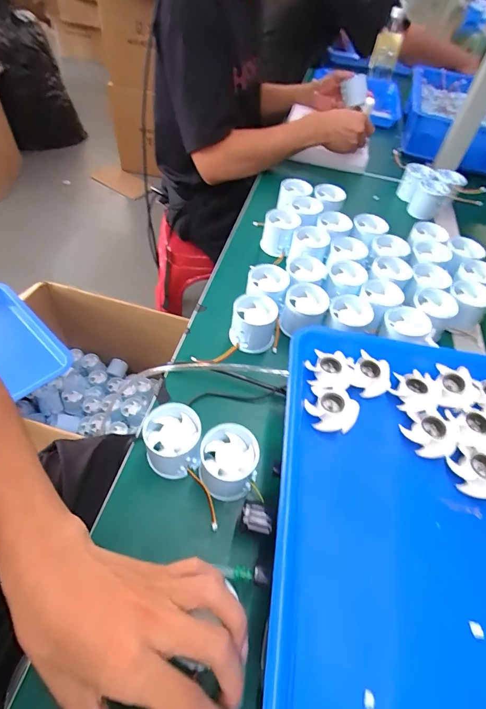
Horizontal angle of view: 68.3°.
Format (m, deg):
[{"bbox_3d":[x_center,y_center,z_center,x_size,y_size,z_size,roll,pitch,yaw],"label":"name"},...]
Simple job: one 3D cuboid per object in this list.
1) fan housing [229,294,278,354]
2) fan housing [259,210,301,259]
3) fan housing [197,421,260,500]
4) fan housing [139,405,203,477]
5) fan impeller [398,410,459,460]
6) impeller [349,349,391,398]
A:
[{"bbox_3d":[0.013,-0.038,0.440,0.054,0.049,0.055,13,52,3],"label":"fan housing"},{"bbox_3d":[0.057,-0.191,0.562,0.054,0.046,0.057,12,55,3],"label":"fan housing"},{"bbox_3d":[-0.014,0.104,0.338,0.053,0.058,0.054,4,52,-5],"label":"fan housing"},{"bbox_3d":[-0.069,0.084,0.344,0.056,0.052,0.054,4,52,-5],"label":"fan housing"},{"bbox_3d":[0.164,0.069,0.311,0.044,0.015,0.040,8,52,-1],"label":"fan impeller"},{"bbox_3d":[0.123,0.021,0.345,0.036,0.014,0.039,23,53,11],"label":"impeller"}]

